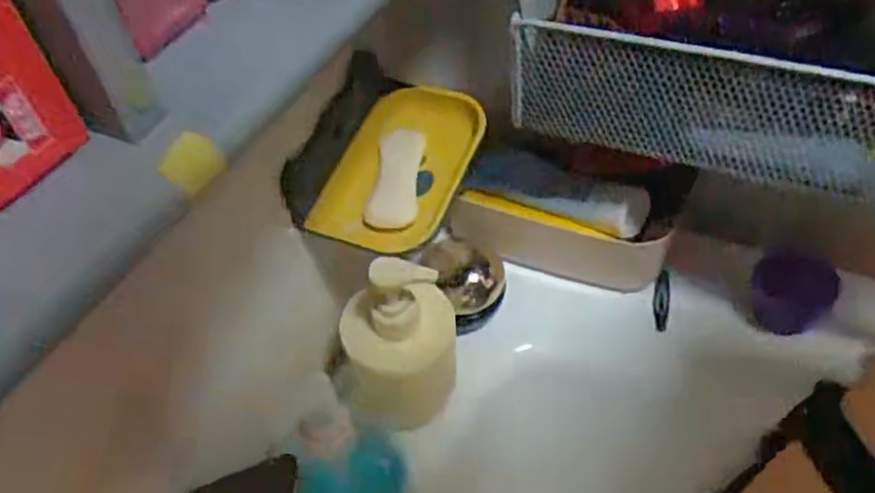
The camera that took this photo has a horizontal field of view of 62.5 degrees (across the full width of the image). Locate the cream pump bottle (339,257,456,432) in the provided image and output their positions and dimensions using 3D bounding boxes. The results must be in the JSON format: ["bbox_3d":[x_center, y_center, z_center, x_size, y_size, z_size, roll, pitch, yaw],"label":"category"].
[{"bbox_3d":[-0.026,0.063,0.483,0.075,0.131,0.058,0,49,7],"label":"cream pump bottle"}]

